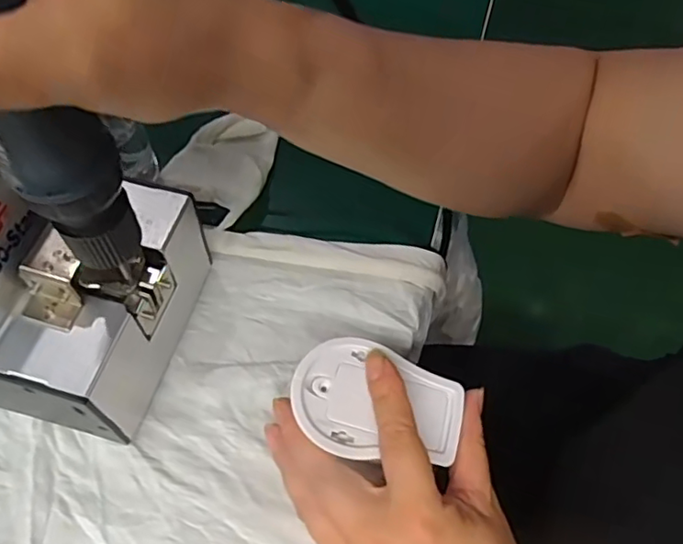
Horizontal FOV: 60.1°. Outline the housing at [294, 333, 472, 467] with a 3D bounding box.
[{"bbox_3d":[0.018,0.068,0.305,0.086,0.010,0.059,22,61,10],"label":"housing"}]

